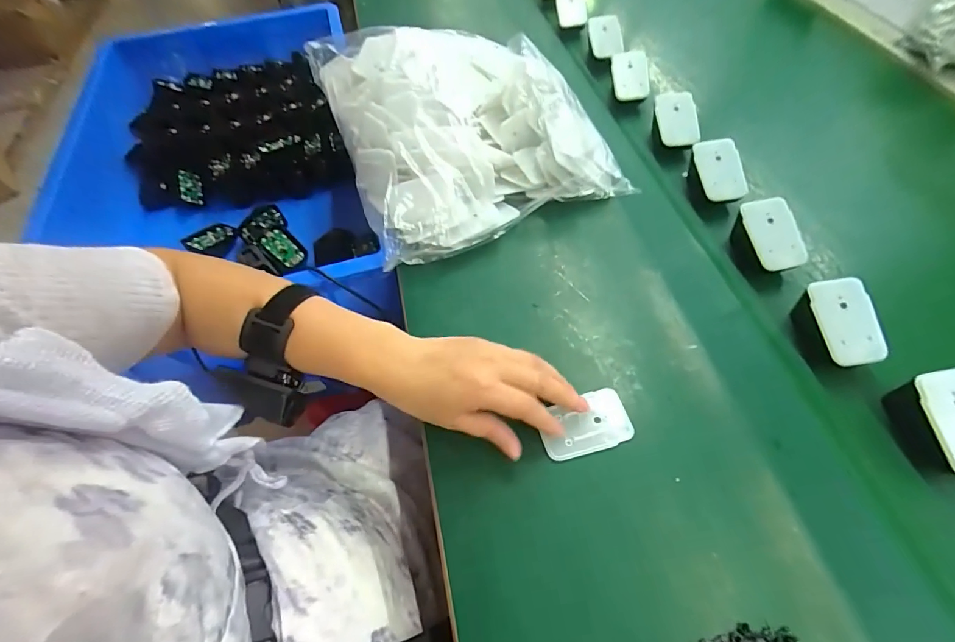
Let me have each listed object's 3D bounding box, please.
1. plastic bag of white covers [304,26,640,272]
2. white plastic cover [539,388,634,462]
[{"bbox_3d":[-0.026,-0.245,0.510,0.278,0.100,0.342,-20,59,-8],"label":"plastic bag of white covers"},{"bbox_3d":[0.084,0.081,0.340,0.071,0.011,0.044,-14,58,-4],"label":"white plastic cover"}]

